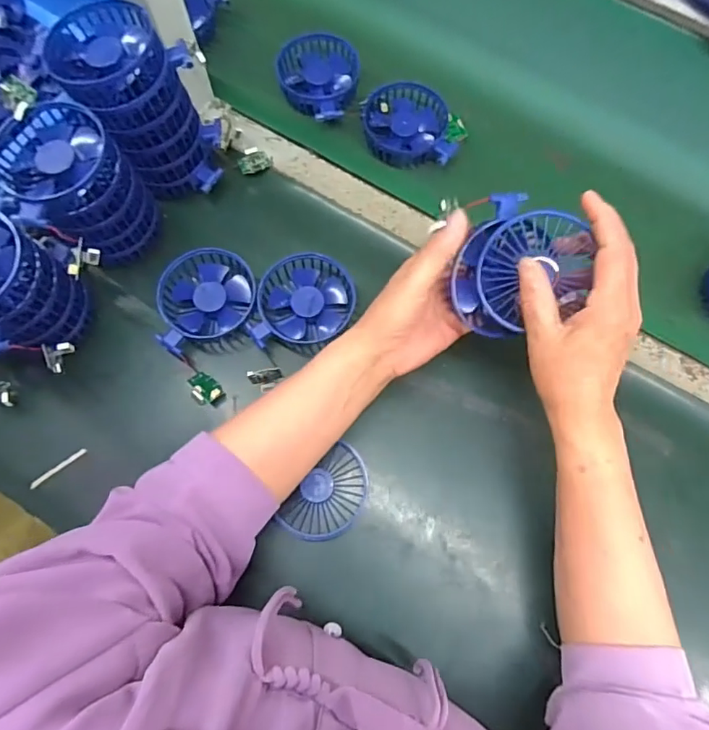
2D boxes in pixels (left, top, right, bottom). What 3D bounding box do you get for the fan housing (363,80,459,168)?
[{"bbox_3d":[0.059,-0.257,0.548,0.095,0.026,0.093,7,72,1],"label":"fan housing"}]

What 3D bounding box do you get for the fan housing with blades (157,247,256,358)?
[{"bbox_3d":[-0.139,-0.064,0.489,0.086,0.032,0.093,-9,73,-5],"label":"fan housing with blades"}]

